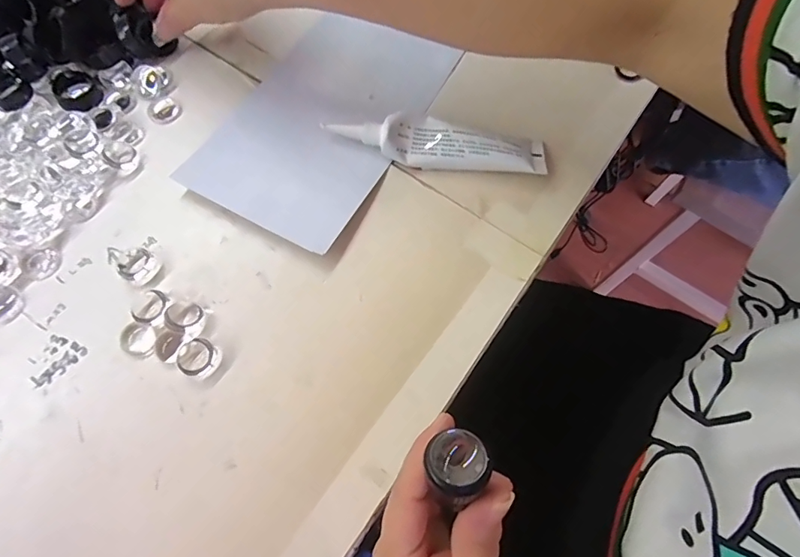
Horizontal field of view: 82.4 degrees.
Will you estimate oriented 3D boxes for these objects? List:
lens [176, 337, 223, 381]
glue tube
[{"bbox_3d":[-0.114,0.045,0.258,0.022,0.009,0.021,1,68,-2],"label":"lens"},{"bbox_3d":[0.026,-0.092,0.307,0.144,0.019,0.033,8,68,1],"label":"glue tube"}]

